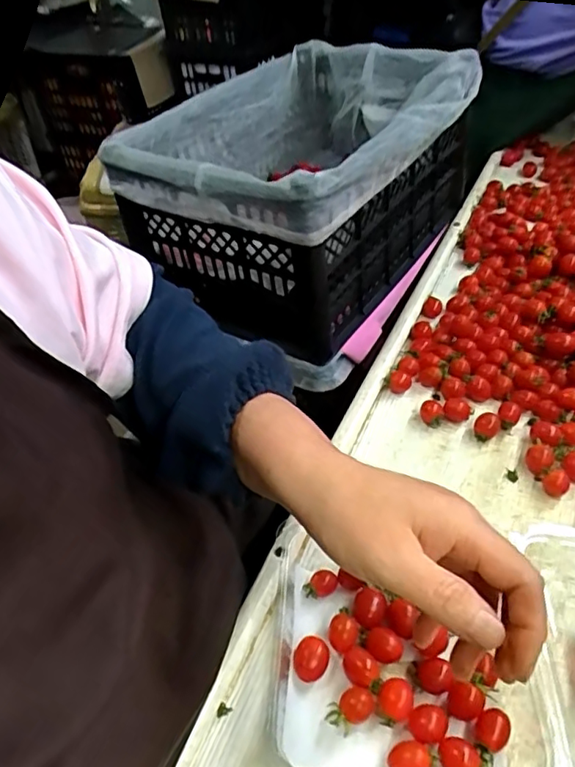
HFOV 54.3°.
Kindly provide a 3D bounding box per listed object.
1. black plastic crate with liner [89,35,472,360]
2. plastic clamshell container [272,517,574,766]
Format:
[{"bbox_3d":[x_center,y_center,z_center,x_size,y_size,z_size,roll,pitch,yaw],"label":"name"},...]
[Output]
[{"bbox_3d":[0.035,-0.281,0.748,0.308,0.195,0.456,24,52,29],"label":"black plastic crate with liner"},{"bbox_3d":[0.164,0.189,0.394,0.342,0.050,0.181,1,44,2],"label":"plastic clamshell container"}]

